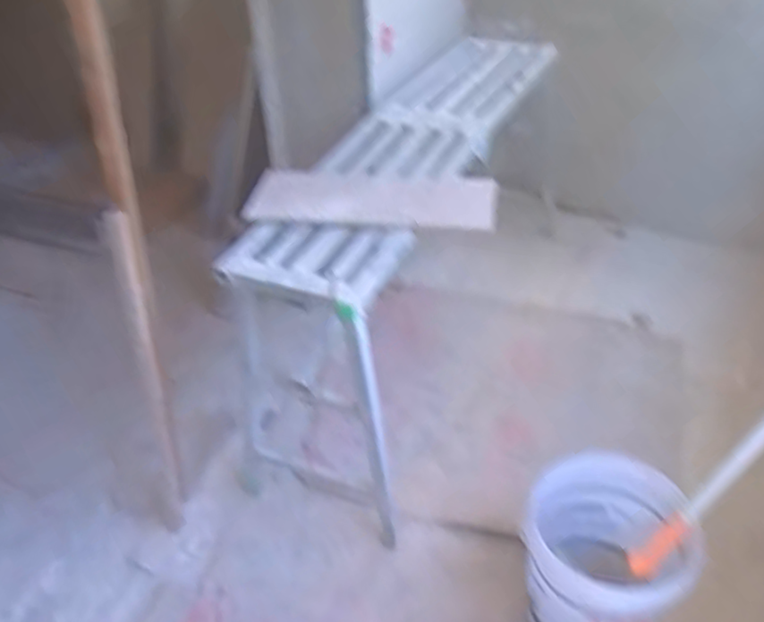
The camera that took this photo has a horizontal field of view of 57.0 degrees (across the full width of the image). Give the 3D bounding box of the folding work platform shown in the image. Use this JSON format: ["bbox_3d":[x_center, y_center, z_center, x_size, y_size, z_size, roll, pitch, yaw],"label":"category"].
[{"bbox_3d":[0.081,-0.198,1.840,0.400,0.632,1.277,12,39,19],"label":"folding work platform"}]

